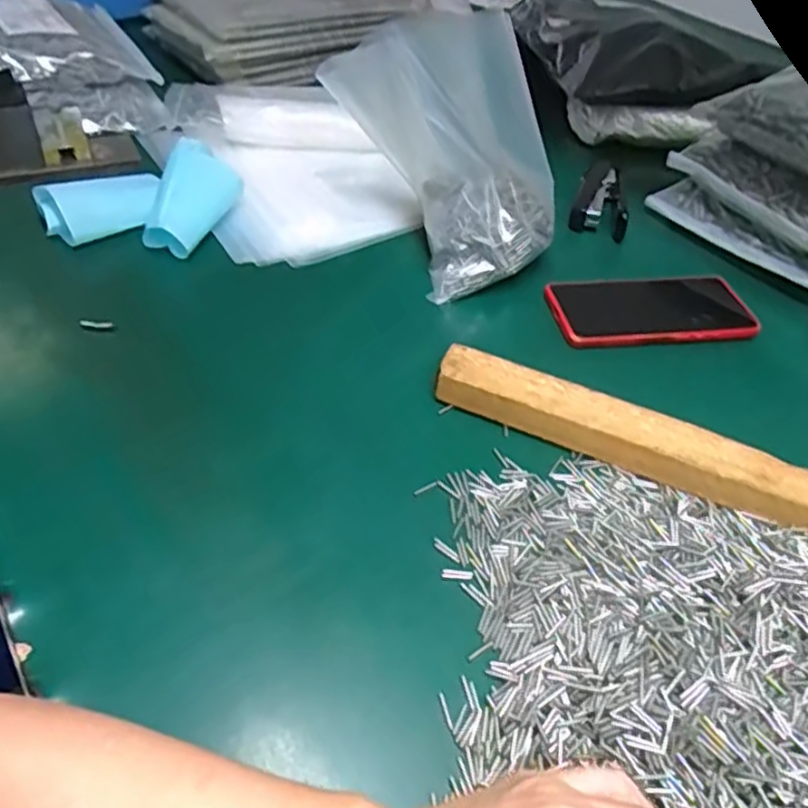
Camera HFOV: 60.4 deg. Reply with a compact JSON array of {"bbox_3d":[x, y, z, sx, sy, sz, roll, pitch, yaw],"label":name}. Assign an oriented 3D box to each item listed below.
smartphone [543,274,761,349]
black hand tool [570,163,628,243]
[{"bbox_3d":[0.203,-0.082,0.575,0.166,0.011,0.084,-2,47,-5],"label":"smartphone"},{"bbox_3d":[0.199,-0.202,0.694,0.054,0.036,0.106,15,47,10],"label":"black hand tool"}]

